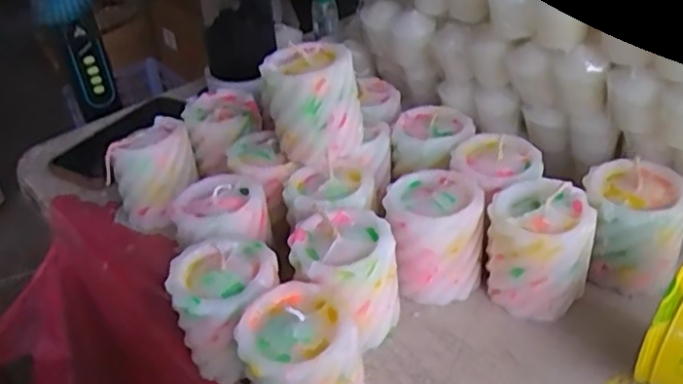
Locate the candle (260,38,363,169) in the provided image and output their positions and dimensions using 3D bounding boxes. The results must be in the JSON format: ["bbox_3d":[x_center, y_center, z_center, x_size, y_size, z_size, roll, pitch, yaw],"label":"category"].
[{"bbox_3d":[-0.020,-0.065,0.502,0.069,0.079,0.068,-7,35,0],"label":"candle"}]

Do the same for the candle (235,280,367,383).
[{"bbox_3d":[-0.022,0.103,0.384,0.063,0.074,0.065,-5,35,3],"label":"candle"}]

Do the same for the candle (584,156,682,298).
[{"bbox_3d":[0.206,0.024,0.460,0.065,0.068,0.061,15,41,28],"label":"candle"}]

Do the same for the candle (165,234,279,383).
[{"bbox_3d":[-0.072,0.075,0.429,0.068,0.069,0.078,-16,36,-12],"label":"candle"}]

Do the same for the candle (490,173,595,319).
[{"bbox_3d":[0.137,0.038,0.446,0.064,0.078,0.068,-5,35,3],"label":"candle"}]

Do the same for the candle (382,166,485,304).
[{"bbox_3d":[0.068,0.030,0.473,0.065,0.073,0.071,-3,35,6],"label":"candle"}]

